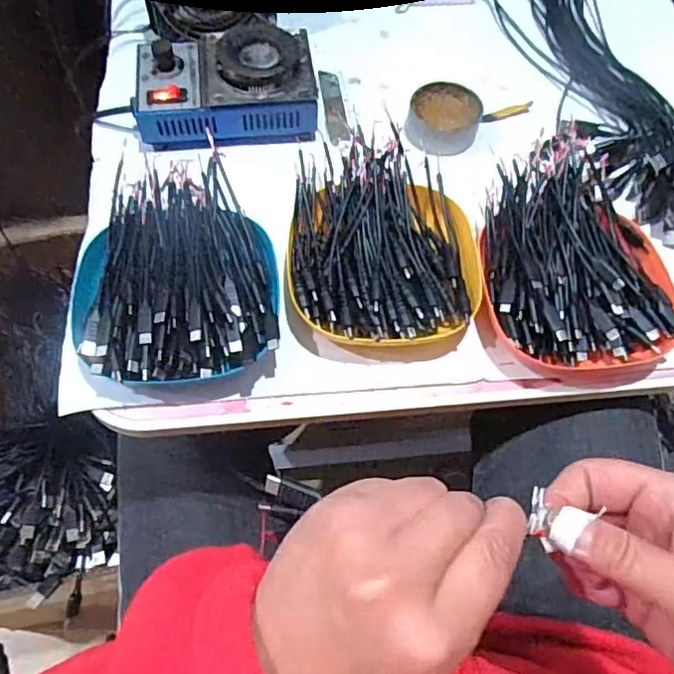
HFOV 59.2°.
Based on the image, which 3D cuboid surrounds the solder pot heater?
[{"bbox_3d":[-0.094,-0.218,0.507,0.151,0.055,0.101,-1,63,-3],"label":"solder pot heater"}]

